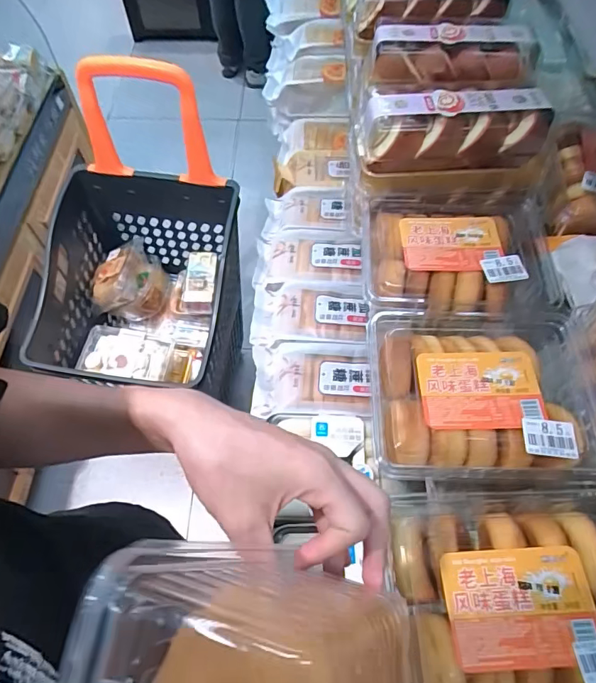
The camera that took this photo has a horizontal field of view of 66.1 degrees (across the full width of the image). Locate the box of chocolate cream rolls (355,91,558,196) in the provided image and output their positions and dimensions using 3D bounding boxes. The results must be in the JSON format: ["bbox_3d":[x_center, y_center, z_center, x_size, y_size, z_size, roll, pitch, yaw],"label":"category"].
[{"bbox_3d":[0.163,-0.212,0.484,0.188,0.068,0.078,-1,60,-1],"label":"box of chocolate cream rolls"}]

